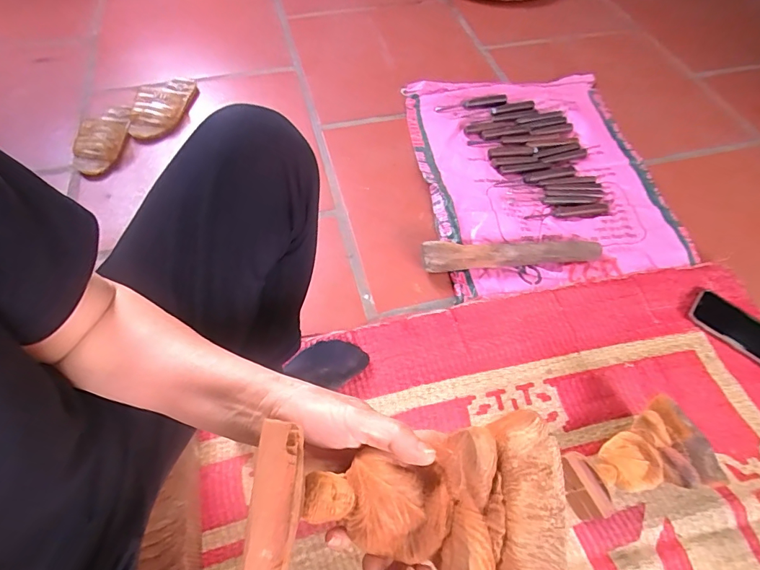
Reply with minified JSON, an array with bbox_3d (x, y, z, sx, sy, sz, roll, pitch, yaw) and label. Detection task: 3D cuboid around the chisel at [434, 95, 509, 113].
[{"bbox_3d":[0.217,-0.432,1.005,0.167,0.018,0.024,-6,58,-3],"label":"chisel"}]

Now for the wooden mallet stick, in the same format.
[{"bbox_3d":[0.241,-0.060,0.762,0.330,0.036,0.056,-4,58,-2],"label":"wooden mallet stick"}]

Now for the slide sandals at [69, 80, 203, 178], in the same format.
[{"bbox_3d":[-0.520,-0.358,0.898,0.114,0.053,0.309,36,65,21],"label":"slide sandals"}]

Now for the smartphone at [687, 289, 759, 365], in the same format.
[{"bbox_3d":[0.597,0.072,0.703,0.147,0.017,0.077,35,65,20],"label":"smartphone"}]

